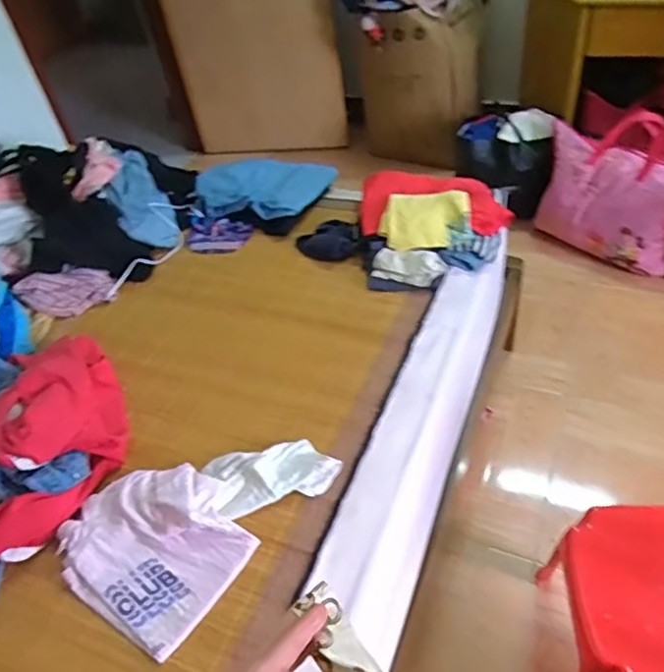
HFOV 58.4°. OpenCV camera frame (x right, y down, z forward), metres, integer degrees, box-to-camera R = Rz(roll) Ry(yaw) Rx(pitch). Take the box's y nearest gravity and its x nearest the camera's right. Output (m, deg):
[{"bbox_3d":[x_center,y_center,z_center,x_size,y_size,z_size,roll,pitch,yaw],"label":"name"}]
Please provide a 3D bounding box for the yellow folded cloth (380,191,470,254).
[{"bbox_3d":[0.207,-0.252,1.321,0.193,0.073,0.135,-3,49,-1],"label":"yellow folded cloth"}]

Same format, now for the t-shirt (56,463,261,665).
[{"bbox_3d":[-0.270,0.302,0.891,0.283,0.046,0.232,21,53,29],"label":"t-shirt"}]

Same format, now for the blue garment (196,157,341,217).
[{"bbox_3d":[-0.159,-0.385,1.534,0.350,0.093,0.260,-21,45,-10],"label":"blue garment"}]

